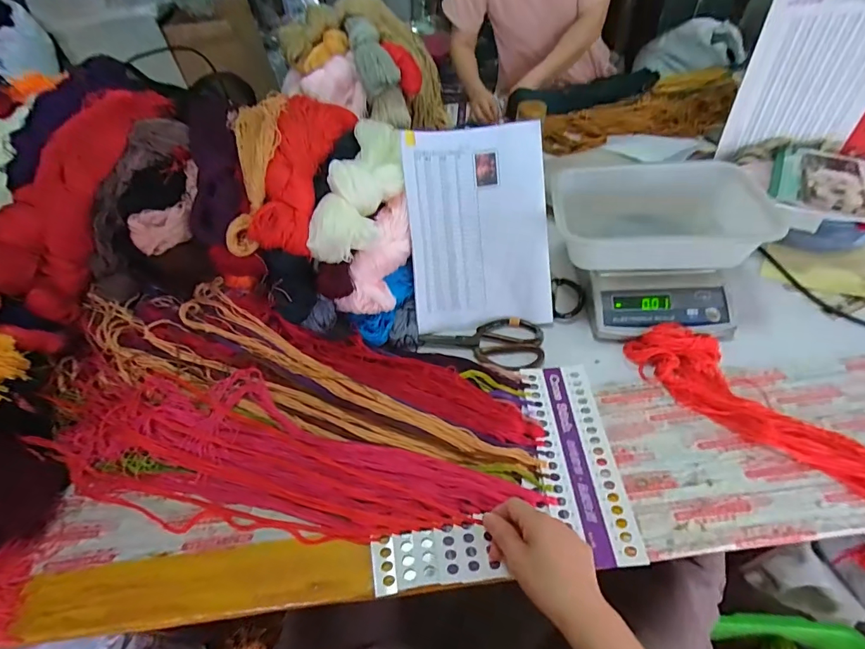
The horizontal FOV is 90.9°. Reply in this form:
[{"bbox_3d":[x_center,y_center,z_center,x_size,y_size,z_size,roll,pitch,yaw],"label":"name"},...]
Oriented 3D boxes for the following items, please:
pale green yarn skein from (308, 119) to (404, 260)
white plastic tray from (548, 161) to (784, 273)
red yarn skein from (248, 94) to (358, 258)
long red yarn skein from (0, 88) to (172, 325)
[{"bbox_3d":[-0.093,-0.217,0.630,0.099,0.076,0.290,6,51,12],"label":"pale green yarn skein"},{"bbox_3d":[0.330,-0.176,0.649,0.277,0.079,0.211,6,51,12],"label":"white plastic tray"},{"bbox_3d":[-0.188,-0.242,0.627,0.086,0.084,0.326,0,50,7],"label":"red yarn skein"},{"bbox_3d":[-0.484,-0.198,0.595,0.097,0.122,0.378,14,77,17],"label":"long red yarn skein"}]

